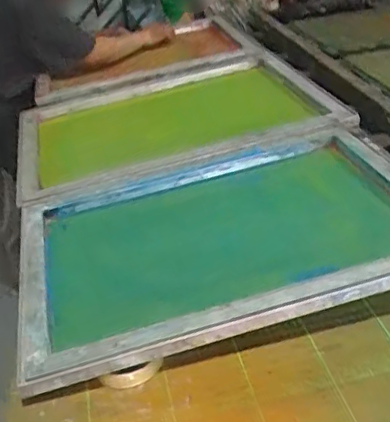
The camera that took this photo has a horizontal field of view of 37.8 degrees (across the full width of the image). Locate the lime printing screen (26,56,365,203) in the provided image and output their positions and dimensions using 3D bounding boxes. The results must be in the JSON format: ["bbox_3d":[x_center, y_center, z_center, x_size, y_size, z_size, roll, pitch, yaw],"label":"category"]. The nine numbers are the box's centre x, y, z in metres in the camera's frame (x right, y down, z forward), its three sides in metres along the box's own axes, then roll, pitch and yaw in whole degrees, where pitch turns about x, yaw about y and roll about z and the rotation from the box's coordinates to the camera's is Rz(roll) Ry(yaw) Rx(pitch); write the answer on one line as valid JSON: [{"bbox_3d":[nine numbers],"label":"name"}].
[{"bbox_3d":[-0.061,-0.237,1.397,0.734,0.065,0.629,-14,26,-8],"label":"lime printing screen"}]

